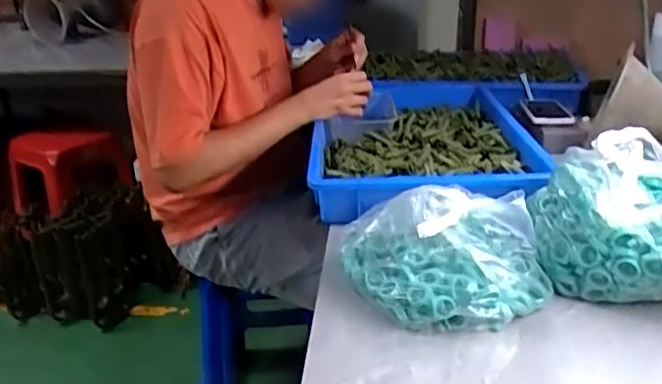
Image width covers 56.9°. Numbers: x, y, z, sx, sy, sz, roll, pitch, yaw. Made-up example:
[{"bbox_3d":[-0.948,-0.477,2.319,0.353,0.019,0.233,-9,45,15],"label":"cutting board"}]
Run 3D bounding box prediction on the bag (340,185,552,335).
[{"bbox_3d":[0.128,0.073,0.712,0.244,0.104,0.155,1,24,12],"label":"bag"}]

